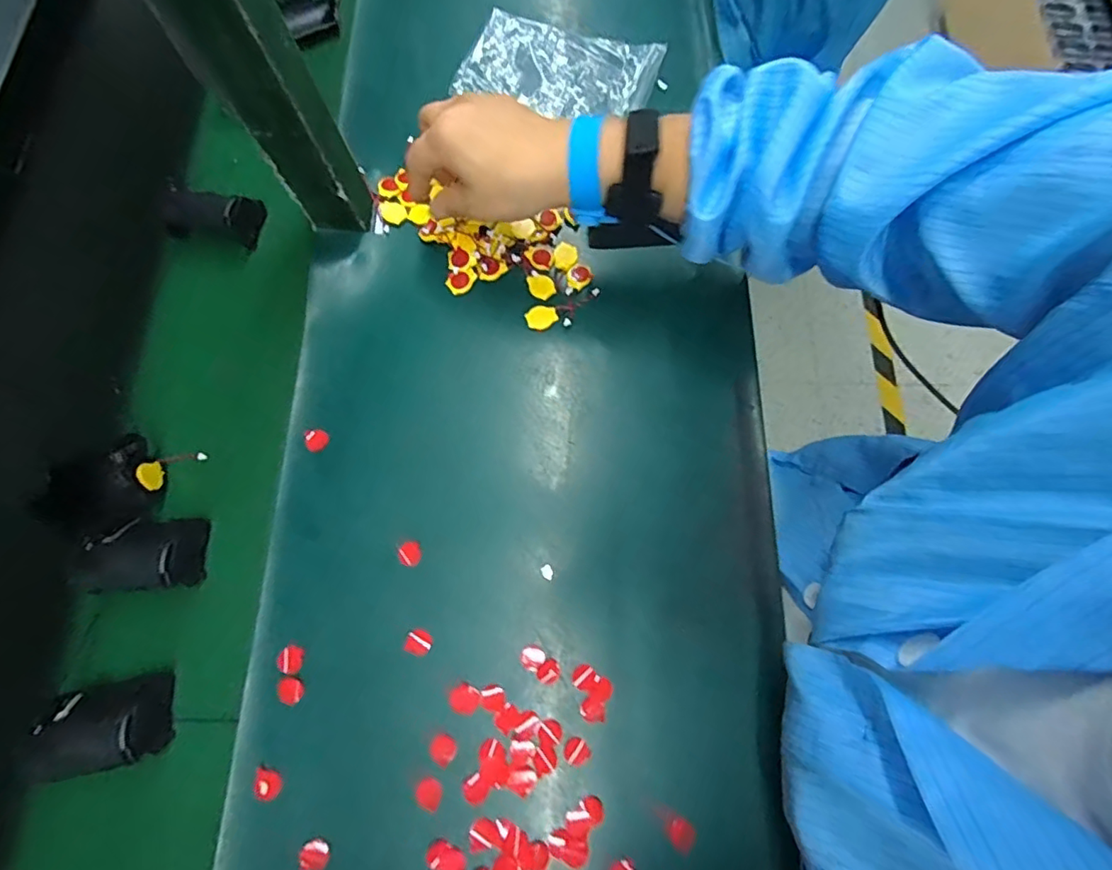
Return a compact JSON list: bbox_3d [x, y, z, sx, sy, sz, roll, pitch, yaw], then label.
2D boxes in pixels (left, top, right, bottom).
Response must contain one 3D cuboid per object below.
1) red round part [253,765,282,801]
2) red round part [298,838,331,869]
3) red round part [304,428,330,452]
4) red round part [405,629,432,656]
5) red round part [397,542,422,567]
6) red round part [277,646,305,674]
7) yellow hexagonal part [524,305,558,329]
[{"bbox_3d":[-0.179,0.216,0.332,0.015,0.004,0.019,-5,71,-1],"label":"red round part"},{"bbox_3d":[-0.147,0.256,0.326,0.016,0.005,0.017,0,71,1],"label":"red round part"},{"bbox_3d":[-0.180,0.003,0.403,0.016,0.005,0.018,-21,72,-6],"label":"red round part"},{"bbox_3d":[-0.093,0.140,0.363,0.018,0.006,0.015,26,74,9],"label":"red round part"},{"bbox_3d":[-0.104,0.085,0.382,0.016,0.011,0.017,-6,71,-1],"label":"red round part"},{"bbox_3d":[-0.176,0.149,0.356,0.016,0.004,0.017,0,71,1],"label":"red round part"},{"bbox_3d":[-0.012,-0.095,0.428,0.025,0.004,0.020,-17,72,-5],"label":"yellow hexagonal part"}]

